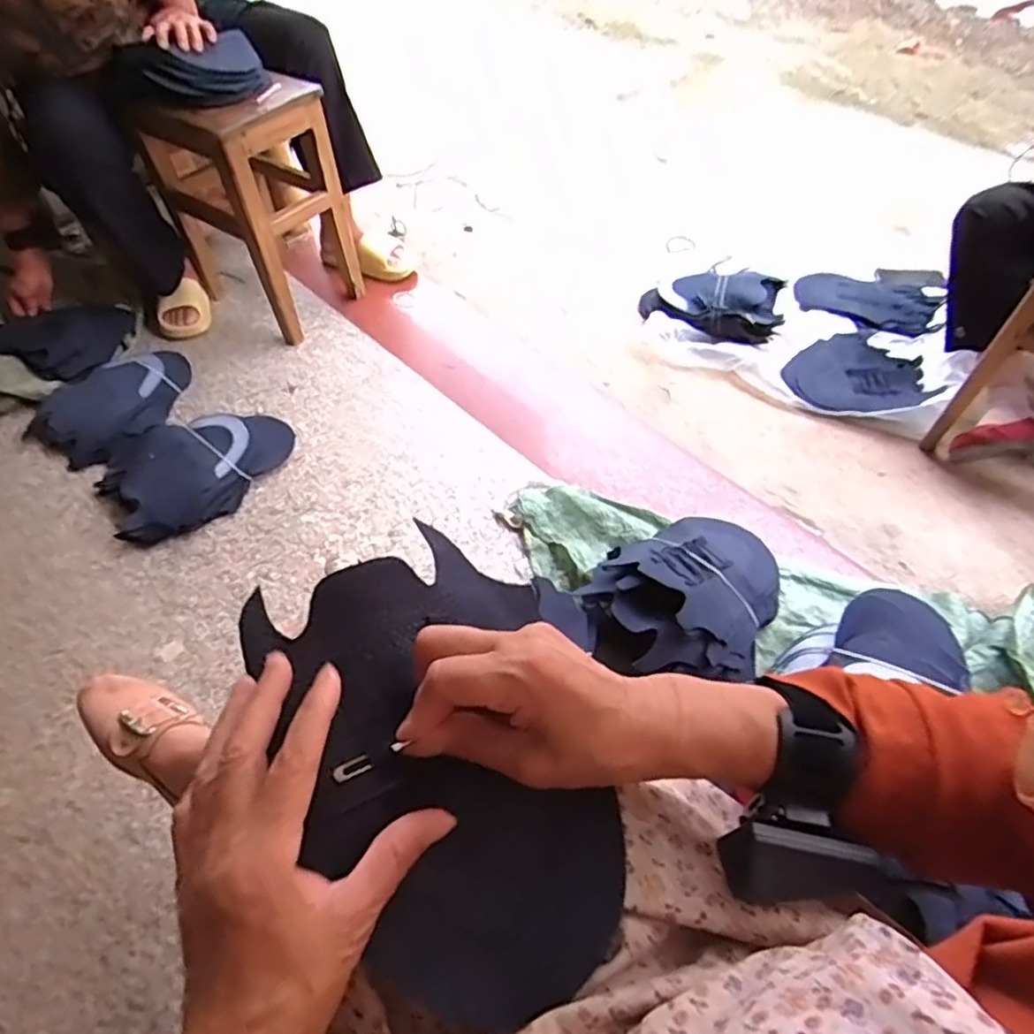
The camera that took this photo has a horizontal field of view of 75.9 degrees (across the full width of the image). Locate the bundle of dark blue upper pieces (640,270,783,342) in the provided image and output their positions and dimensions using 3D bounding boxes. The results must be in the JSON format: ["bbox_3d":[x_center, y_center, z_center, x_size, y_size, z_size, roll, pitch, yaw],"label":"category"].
[{"bbox_3d":[0.423,-0.447,1.432,0.295,0.095,0.162,0,53,3],"label":"bundle of dark blue upper pieces"}]

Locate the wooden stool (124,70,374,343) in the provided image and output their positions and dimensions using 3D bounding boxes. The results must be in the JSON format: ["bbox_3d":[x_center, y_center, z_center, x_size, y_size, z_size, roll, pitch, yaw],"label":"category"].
[{"bbox_3d":[-0.509,-0.617,1.321,0.310,0.410,0.236,31,60,23],"label":"wooden stool"}]

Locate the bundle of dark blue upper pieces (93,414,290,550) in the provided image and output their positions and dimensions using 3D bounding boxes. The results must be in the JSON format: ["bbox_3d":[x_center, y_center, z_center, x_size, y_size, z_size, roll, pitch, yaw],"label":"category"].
[{"bbox_3d":[-0.541,-0.093,1.127,0.313,0.062,0.215,-33,58,-20],"label":"bundle of dark blue upper pieces"}]

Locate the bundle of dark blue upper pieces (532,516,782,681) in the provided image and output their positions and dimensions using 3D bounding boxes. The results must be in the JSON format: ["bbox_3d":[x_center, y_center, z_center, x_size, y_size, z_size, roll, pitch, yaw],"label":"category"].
[{"bbox_3d":[0.227,0.105,0.898,0.337,0.092,0.233,-28,57,-17],"label":"bundle of dark blue upper pieces"}]

